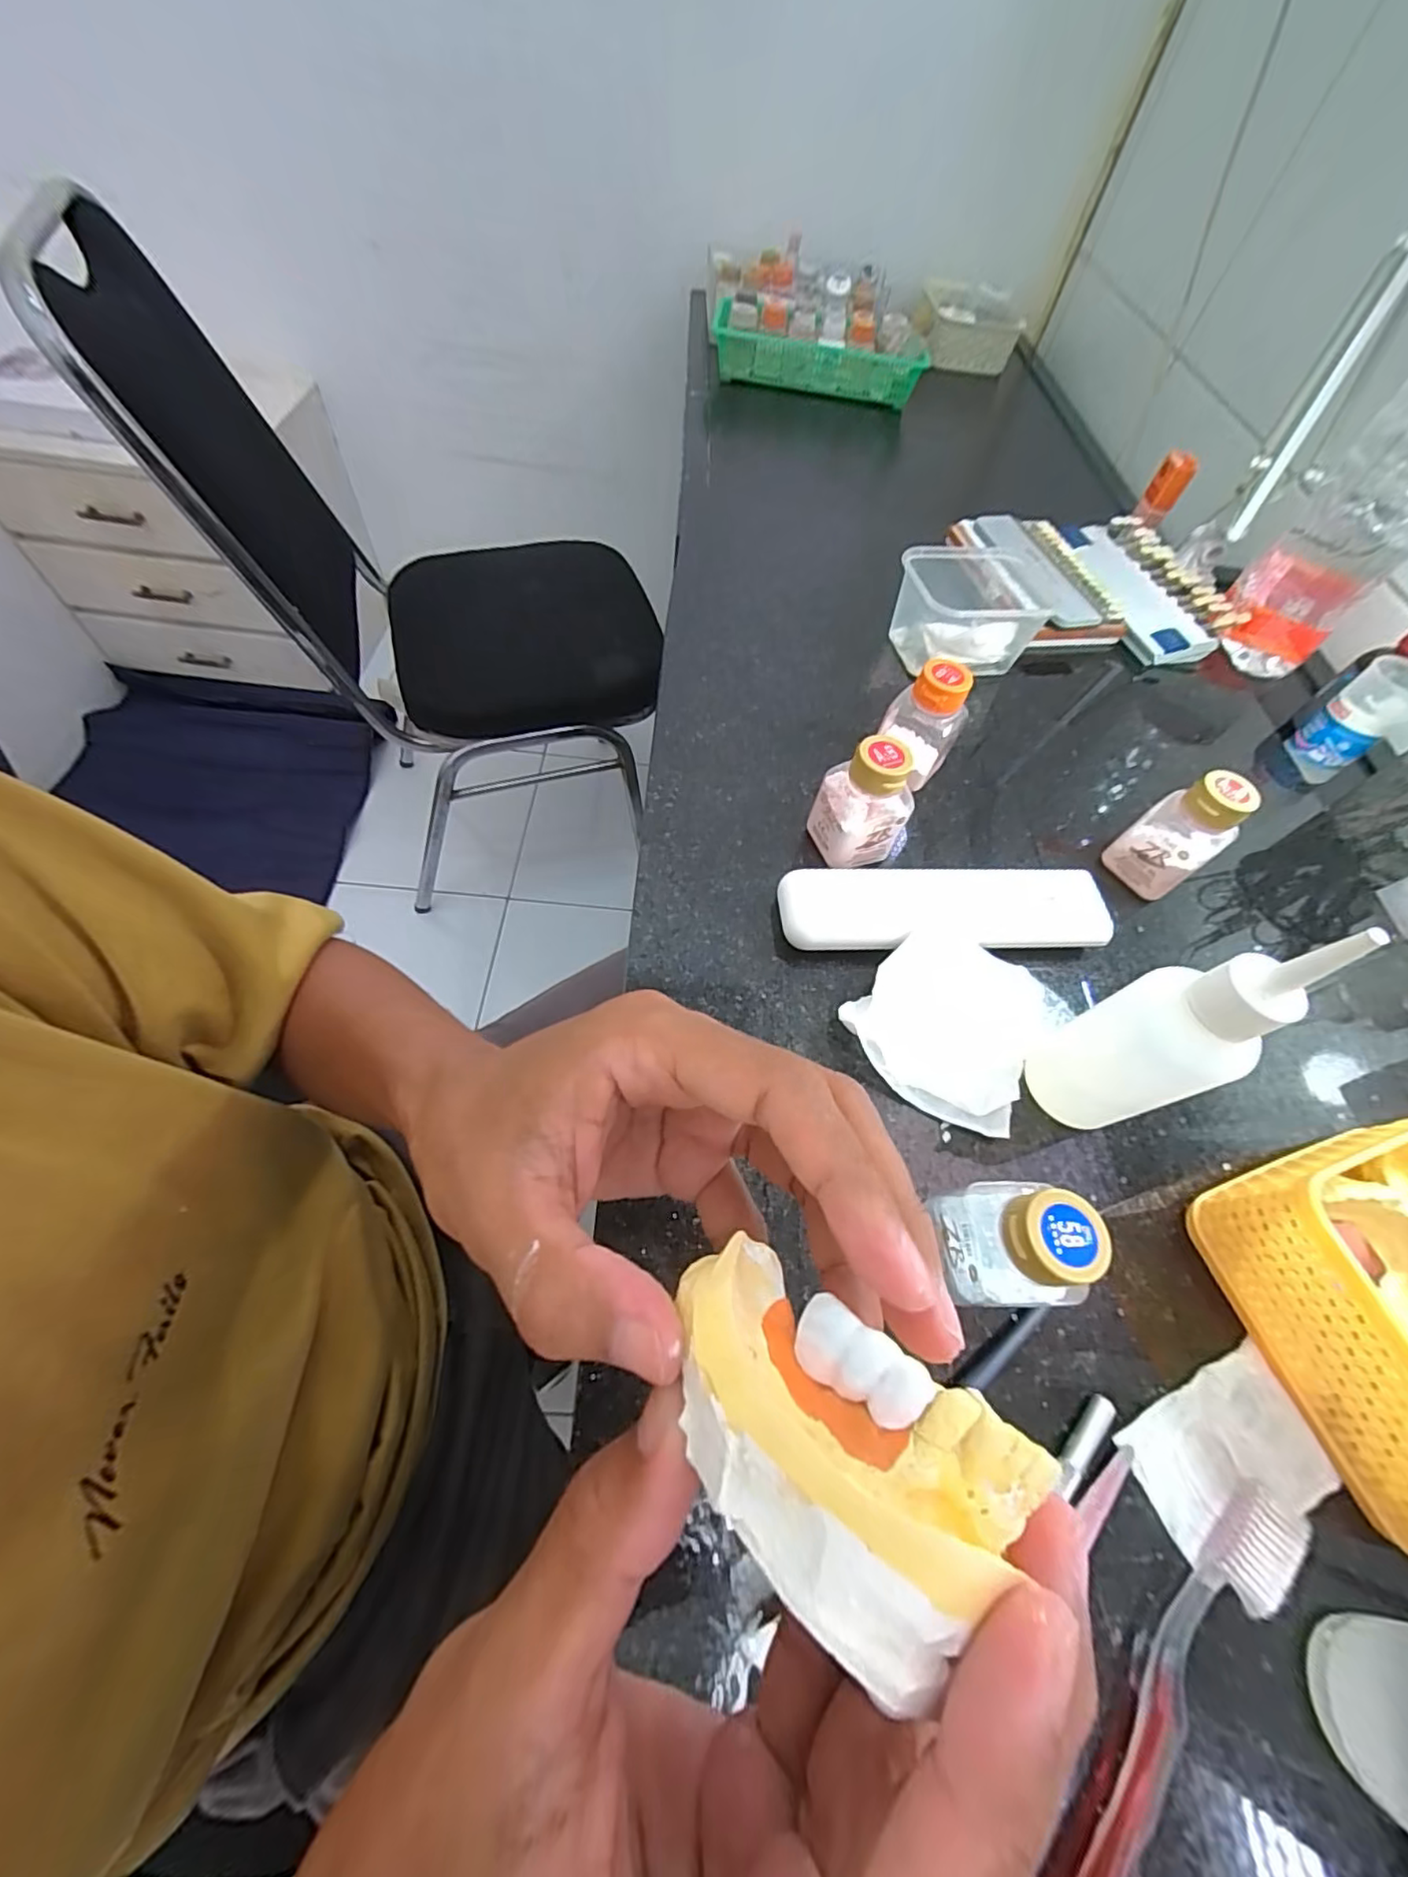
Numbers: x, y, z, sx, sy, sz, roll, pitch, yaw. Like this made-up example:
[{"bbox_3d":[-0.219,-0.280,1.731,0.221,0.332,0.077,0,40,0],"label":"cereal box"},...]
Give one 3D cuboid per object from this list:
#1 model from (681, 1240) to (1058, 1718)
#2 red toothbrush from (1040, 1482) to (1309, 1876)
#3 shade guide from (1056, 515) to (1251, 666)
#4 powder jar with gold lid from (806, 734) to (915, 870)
[{"bbox_3d":[0.019,0.082,0.102,0.058,0.022,0.036,34,65,15],"label":"model"},{"bbox_3d":[0.138,0.252,0.191,0.182,0.018,0.018,-33,69,-22],"label":"red toothbrush"},{"bbox_3d":[0.384,-0.306,0.534,0.089,0.022,0.169,-6,62,-10],"label":"shade guide"},{"bbox_3d":[0.089,-0.073,0.344,0.042,0.074,0.038,-12,63,-13],"label":"powder jar with gold lid"}]

